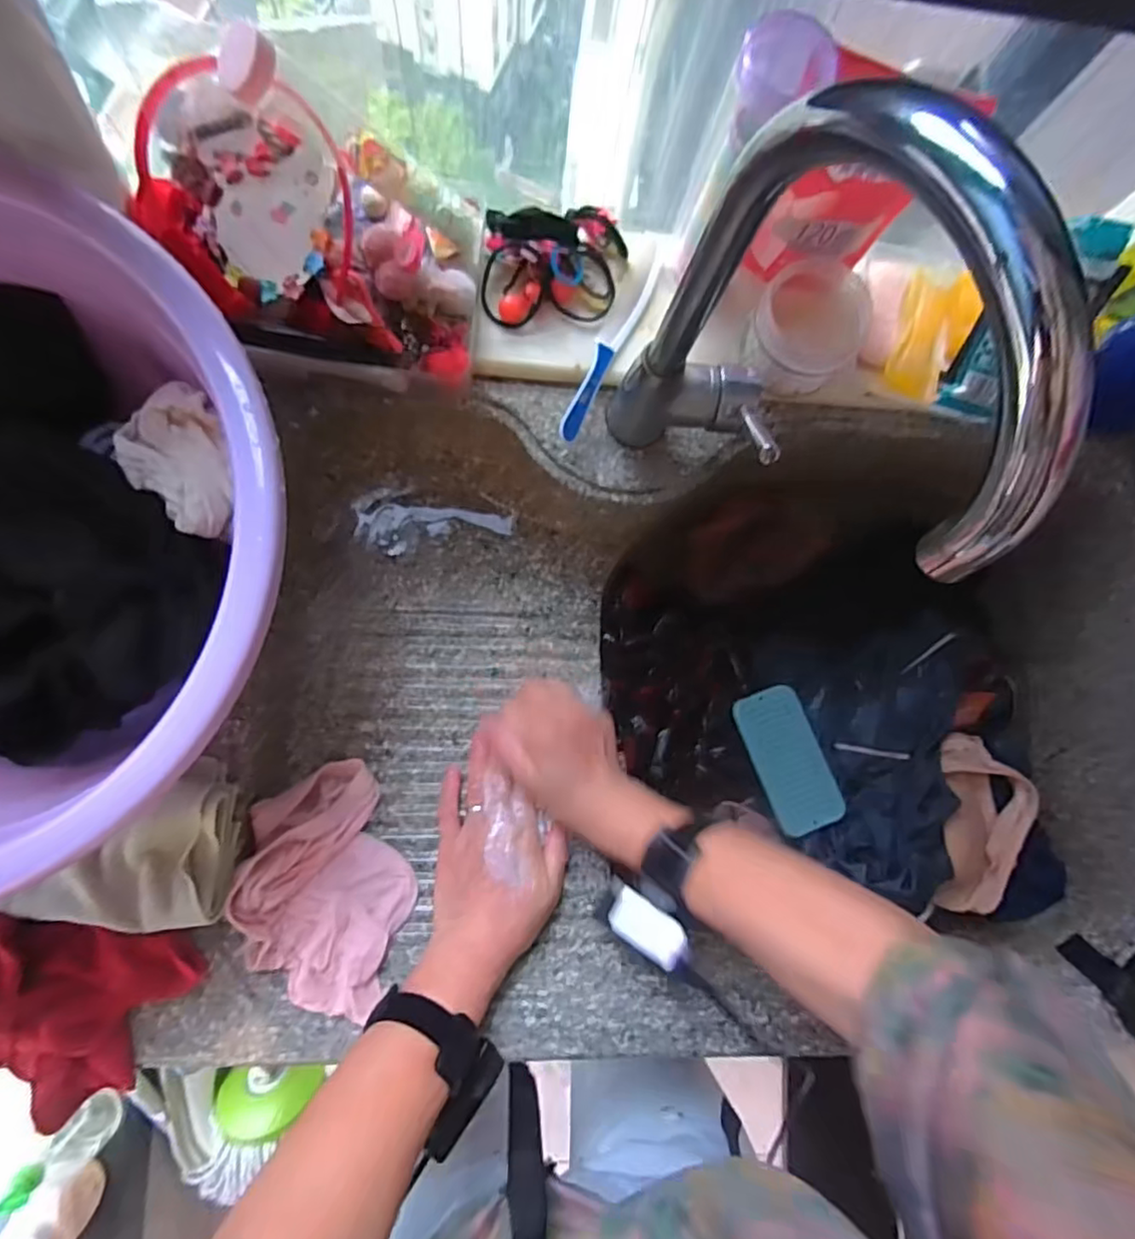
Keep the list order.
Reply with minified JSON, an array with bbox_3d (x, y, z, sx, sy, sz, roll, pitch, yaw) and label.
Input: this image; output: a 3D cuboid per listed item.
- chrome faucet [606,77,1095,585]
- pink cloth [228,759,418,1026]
[{"bbox_3d":[0.131,-0.115,0.340,0.072,0.328,0.194,-27,89,-8],"label":"chrome faucet"},{"bbox_3d":[-0.183,0.205,0.475,0.119,0.025,0.166,-21,79,-26],"label":"pink cloth"}]

